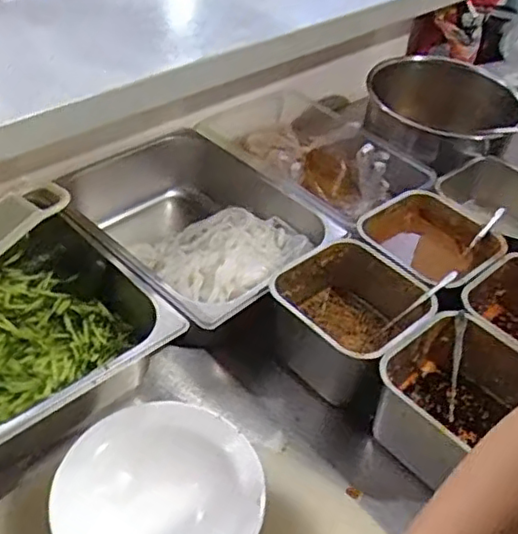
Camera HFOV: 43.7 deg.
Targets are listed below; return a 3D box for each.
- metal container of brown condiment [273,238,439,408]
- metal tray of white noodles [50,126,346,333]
[{"bbox_3d":[0.103,0.060,0.760,0.157,0.095,0.162,31,47,25],"label":"metal container of brown condiment"},{"bbox_3d":[-0.080,-0.039,0.873,0.327,0.120,0.273,35,49,28],"label":"metal tray of white noodles"}]

